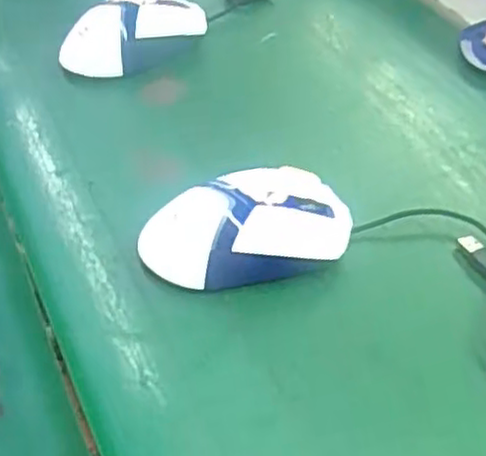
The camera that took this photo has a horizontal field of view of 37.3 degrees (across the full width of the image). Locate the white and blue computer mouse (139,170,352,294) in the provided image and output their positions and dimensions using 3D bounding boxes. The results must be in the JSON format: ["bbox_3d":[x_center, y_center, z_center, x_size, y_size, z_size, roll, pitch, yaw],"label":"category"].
[{"bbox_3d":[0.003,0.001,0.416,0.124,0.043,0.060,-7,45,-8],"label":"white and blue computer mouse"}]

